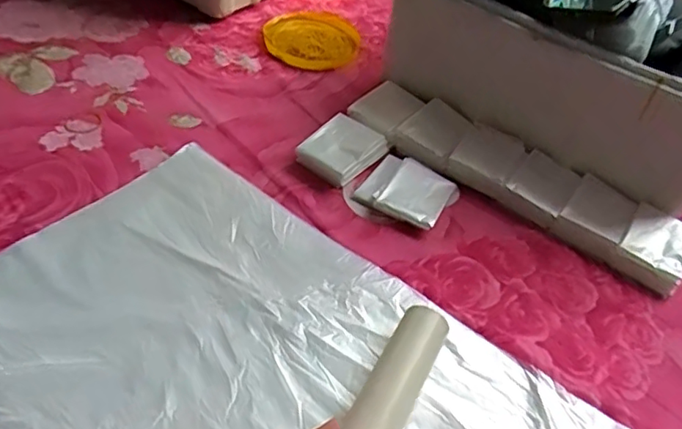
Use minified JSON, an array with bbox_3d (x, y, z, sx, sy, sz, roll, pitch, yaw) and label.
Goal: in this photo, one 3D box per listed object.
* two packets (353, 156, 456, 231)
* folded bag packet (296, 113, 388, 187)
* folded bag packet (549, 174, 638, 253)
[{"bbox_3d":[0.070,-0.028,0.622,0.093,0.020,0.082,27,47,17],"label":"two packets"},{"bbox_3d":[0.003,-0.074,0.643,0.066,0.033,0.088,31,48,21],"label":"folded bag packet"},{"bbox_3d":[0.270,0.002,0.617,0.063,0.020,0.089,33,49,23],"label":"folded bag packet"}]

